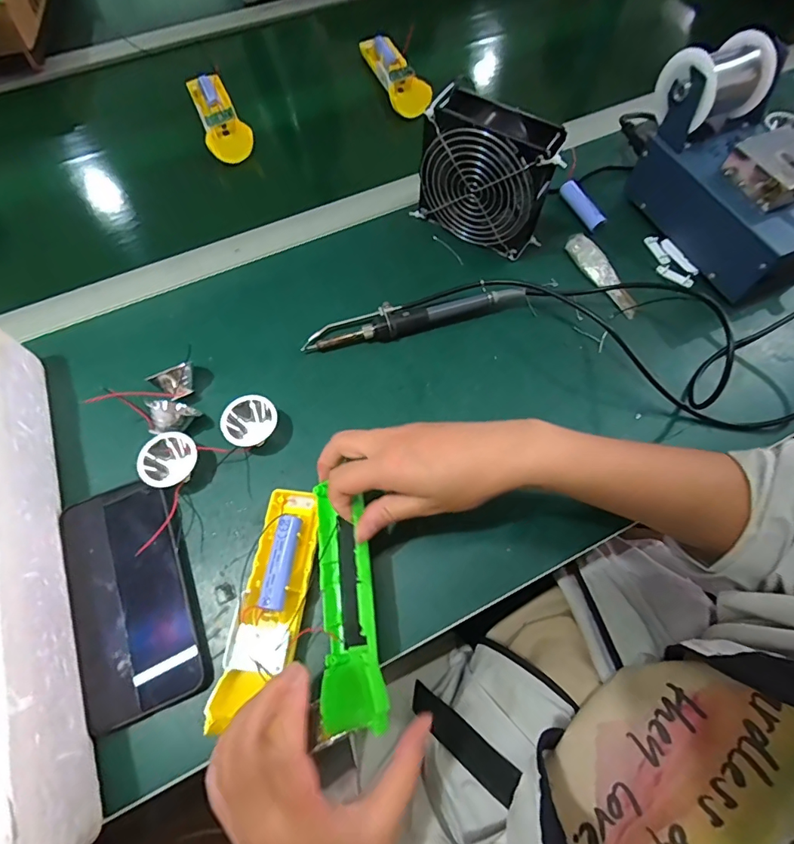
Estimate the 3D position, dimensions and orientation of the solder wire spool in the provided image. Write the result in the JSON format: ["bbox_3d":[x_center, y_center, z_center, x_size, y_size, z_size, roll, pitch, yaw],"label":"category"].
[{"bbox_3d":[0.306,-0.328,0.446,0.073,0.060,0.071,-20,68,-10],"label":"solder wire spool"}]

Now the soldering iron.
[{"bbox_3d":[0.018,-0.103,0.450,0.209,0.034,0.032,-12,65,-6],"label":"soldering iron"}]

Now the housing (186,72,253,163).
[{"bbox_3d":[-0.223,-0.379,0.570,0.051,0.021,0.151,-25,67,-11],"label":"housing"}]

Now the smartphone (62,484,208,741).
[{"bbox_3d":[-0.199,0.128,0.346,0.082,0.013,0.168,-20,67,-10],"label":"smartphone"}]

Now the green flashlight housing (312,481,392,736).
[{"bbox_3d":[-0.031,0.125,0.319,0.028,0.051,0.150,12,56,-36],"label":"green flashlight housing"}]

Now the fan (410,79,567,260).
[{"bbox_3d":[0.089,-0.240,0.454,0.129,0.118,0.058,30,68,13],"label":"fan"}]

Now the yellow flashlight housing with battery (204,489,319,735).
[{"bbox_3d":[-0.088,0.127,0.333,0.044,0.039,0.159,8,65,4],"label":"yellow flashlight housing with battery"}]

